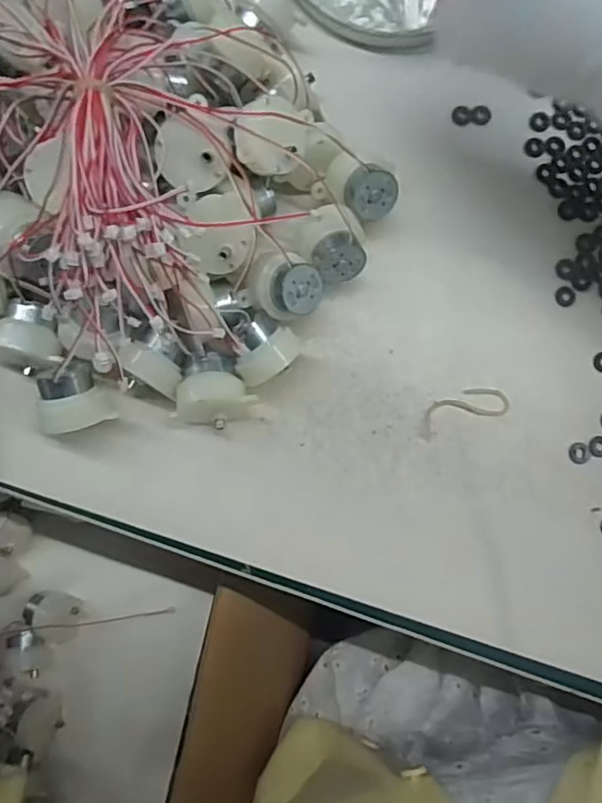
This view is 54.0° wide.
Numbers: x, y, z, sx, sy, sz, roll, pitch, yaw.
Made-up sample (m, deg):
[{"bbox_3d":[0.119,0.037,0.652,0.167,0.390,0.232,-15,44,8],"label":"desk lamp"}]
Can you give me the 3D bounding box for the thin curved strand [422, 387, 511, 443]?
[{"bbox_3d":[0.083,0.004,0.300,0.048,0.004,0.017,-19,85,-4],"label":"thin curved strand"}]

